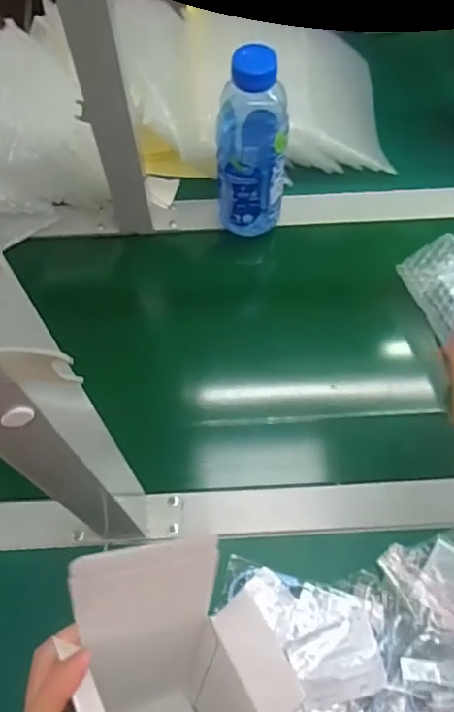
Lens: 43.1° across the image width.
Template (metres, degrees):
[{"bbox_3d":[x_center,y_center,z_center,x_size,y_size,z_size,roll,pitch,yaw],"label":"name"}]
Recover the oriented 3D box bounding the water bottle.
[{"bbox_3d":[0.026,-0.212,0.579,0.070,0.204,0.075,2,65,2],"label":"water bottle"}]

